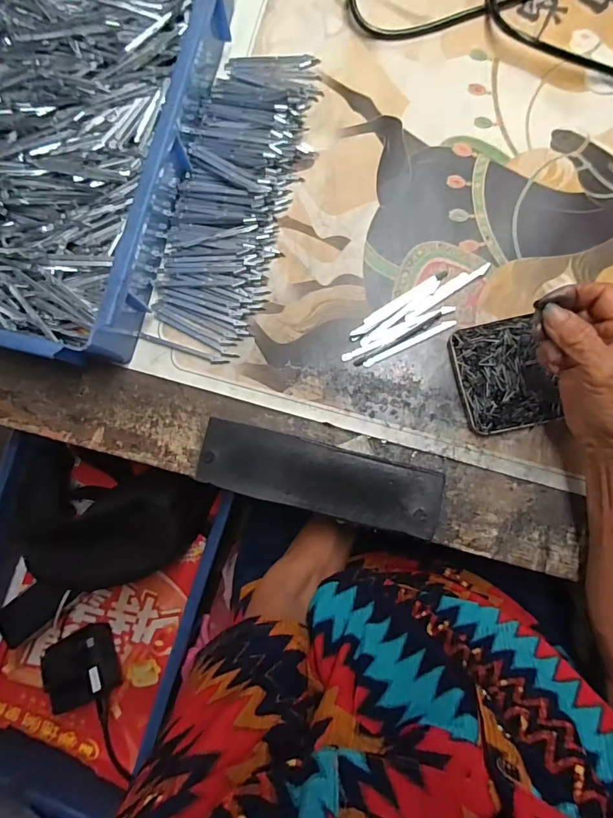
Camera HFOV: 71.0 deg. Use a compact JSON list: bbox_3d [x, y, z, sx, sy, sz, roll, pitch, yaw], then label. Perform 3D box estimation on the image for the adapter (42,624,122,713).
[{"bbox_3d":[-0.281,0.319,0.533,0.075,0.044,0.082,-11,83,5],"label":"adapter"}]

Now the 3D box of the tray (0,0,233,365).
[{"bbox_3d":[-0.255,-0.269,0.410,0.290,0.072,0.422,13,83,6],"label":"tray"}]

